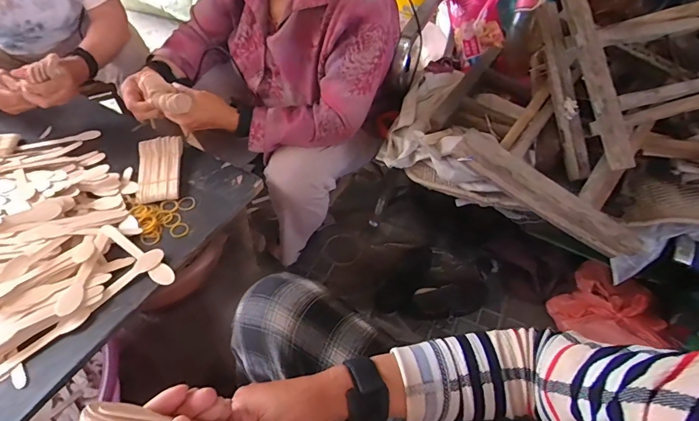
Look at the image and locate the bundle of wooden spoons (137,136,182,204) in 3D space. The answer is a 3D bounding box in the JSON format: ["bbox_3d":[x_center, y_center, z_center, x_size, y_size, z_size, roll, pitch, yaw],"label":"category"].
[{"bbox_3d":[-0.357,-0.082,0.769,0.078,0.023,0.148,-11,52,-11],"label":"bundle of wooden spoons"}]

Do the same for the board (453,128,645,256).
[{"bbox_3d":[0.304,-0.029,0.648,0.300,0.068,0.026,39,58,14],"label":"board"}]

